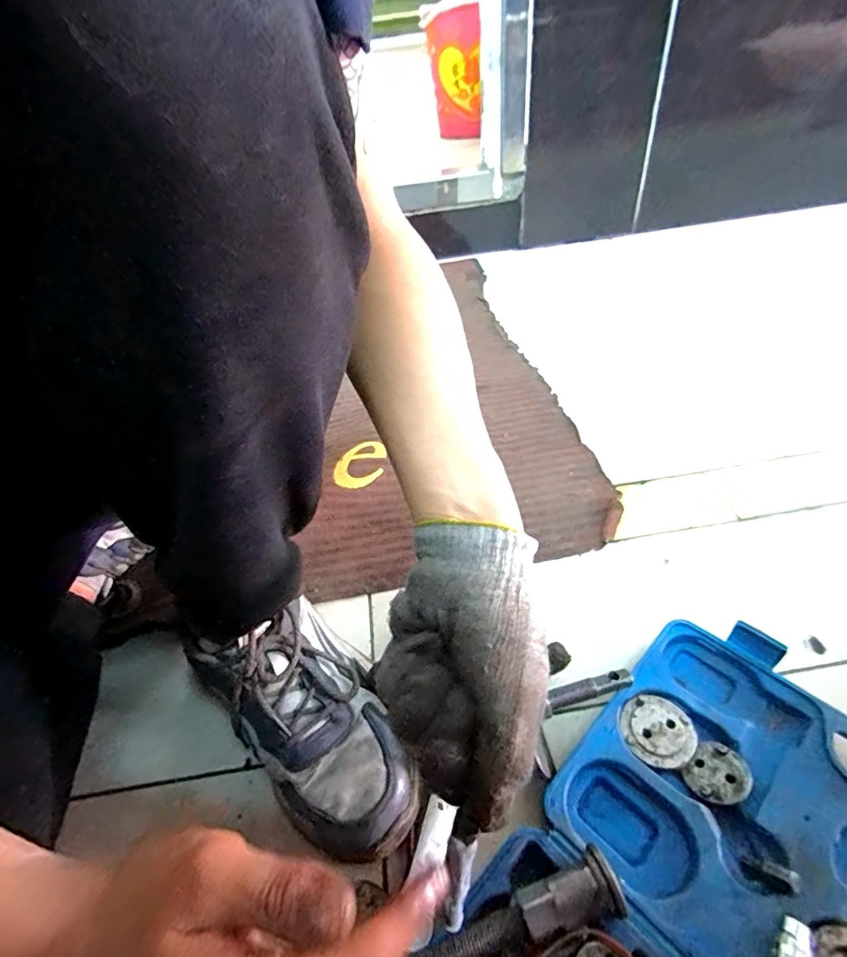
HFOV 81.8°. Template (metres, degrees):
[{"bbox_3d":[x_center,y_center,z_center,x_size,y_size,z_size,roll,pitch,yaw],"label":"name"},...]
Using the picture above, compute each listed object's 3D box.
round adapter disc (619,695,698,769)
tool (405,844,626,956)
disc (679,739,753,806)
[{"bbox_3d":[0.171,0.184,0.357,0.047,0.006,0.048,-4,43,4],"label":"round adapter disc"},{"bbox_3d":[0.044,0.246,0.265,0.127,0.027,0.026,-18,44,-10],"label":"tool"},{"bbox_3d":[0.201,0.202,0.333,0.040,0.004,0.036,-41,34,-25],"label":"disc"}]

